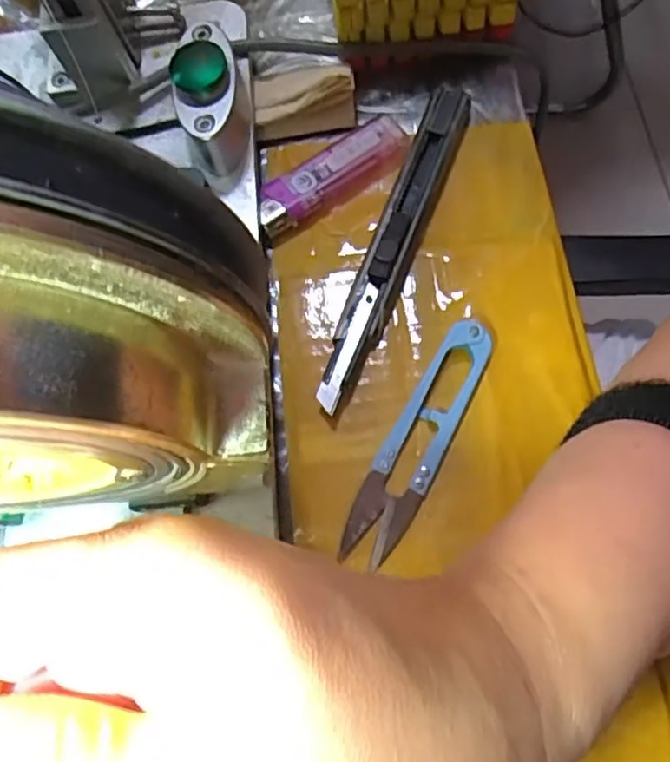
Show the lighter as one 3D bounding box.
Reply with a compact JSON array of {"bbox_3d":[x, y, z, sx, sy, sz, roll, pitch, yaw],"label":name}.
[{"bbox_3d":[-0.001,-0.092,0.291,0.075,0.012,0.024,-38,74,-7],"label":"lighter"}]

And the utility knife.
[{"bbox_3d":[0.026,-0.061,0.277,0.018,0.010,0.159,19,76,10],"label":"utility knife"}]

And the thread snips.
[{"bbox_3d":[0.033,0.022,0.249,0.022,0.013,0.100,26,77,12],"label":"thread snips"}]

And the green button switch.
[{"bbox_3d":[-0.052,-0.118,0.278,0.029,0.036,0.062,-5,73,3],"label":"green button switch"}]

